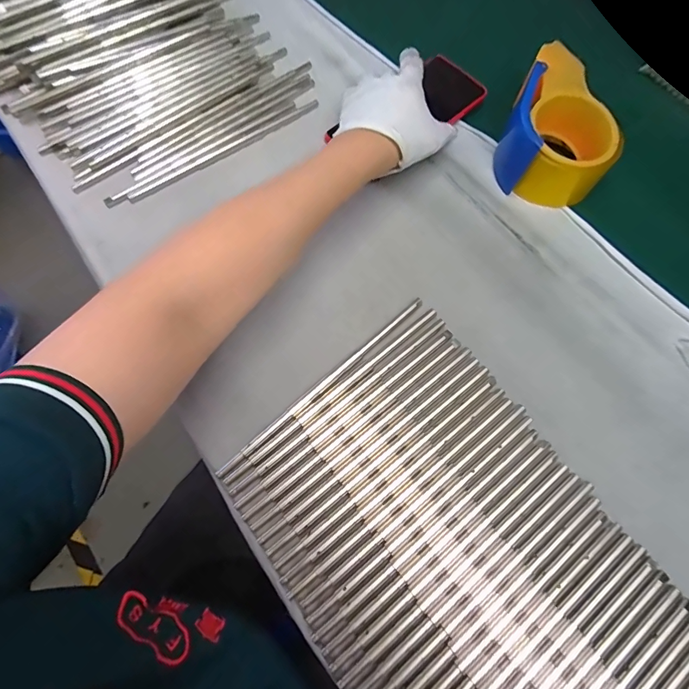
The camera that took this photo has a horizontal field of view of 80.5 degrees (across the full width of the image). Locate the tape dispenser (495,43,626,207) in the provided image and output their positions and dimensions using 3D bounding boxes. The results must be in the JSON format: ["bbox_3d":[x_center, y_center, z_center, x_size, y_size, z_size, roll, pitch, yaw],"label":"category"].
[{"bbox_3d":[0.203,-0.202,0.381,0.096,0.057,0.126,22,75,9],"label":"tape dispenser"}]

